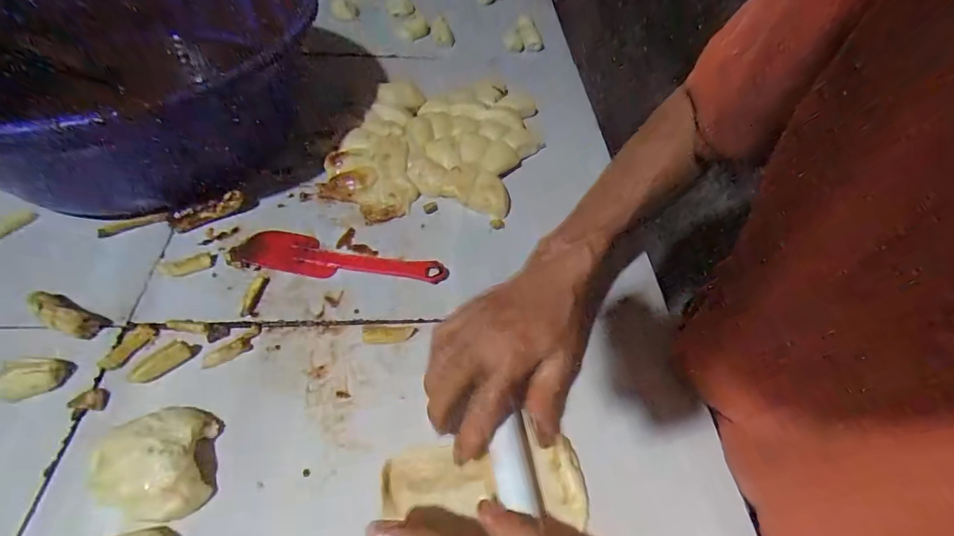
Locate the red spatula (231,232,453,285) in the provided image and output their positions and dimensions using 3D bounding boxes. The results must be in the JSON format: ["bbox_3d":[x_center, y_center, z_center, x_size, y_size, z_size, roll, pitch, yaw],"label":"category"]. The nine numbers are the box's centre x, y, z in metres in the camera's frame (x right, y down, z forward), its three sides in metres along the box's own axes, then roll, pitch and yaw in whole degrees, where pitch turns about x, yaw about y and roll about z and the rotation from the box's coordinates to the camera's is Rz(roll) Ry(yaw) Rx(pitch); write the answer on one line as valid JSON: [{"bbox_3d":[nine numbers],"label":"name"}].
[{"bbox_3d":[-0.136,-0.008,0.437,0.210,0.007,0.043,8,52,3],"label":"red spatula"}]

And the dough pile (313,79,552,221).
[{"bbox_3d":[-0.049,-0.157,0.544,0.259,0.029,0.232,-4,52,-6],"label":"dough pile"}]

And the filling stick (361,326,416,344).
[{"bbox_3d":[-0.078,0.059,0.391,0.047,0.004,0.017,-1,52,-4],"label":"filling stick"}]

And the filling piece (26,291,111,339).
[{"bbox_3d":[-0.360,0.037,0.378,0.069,0.021,0.028,20,54,13],"label":"filling piece"}]

